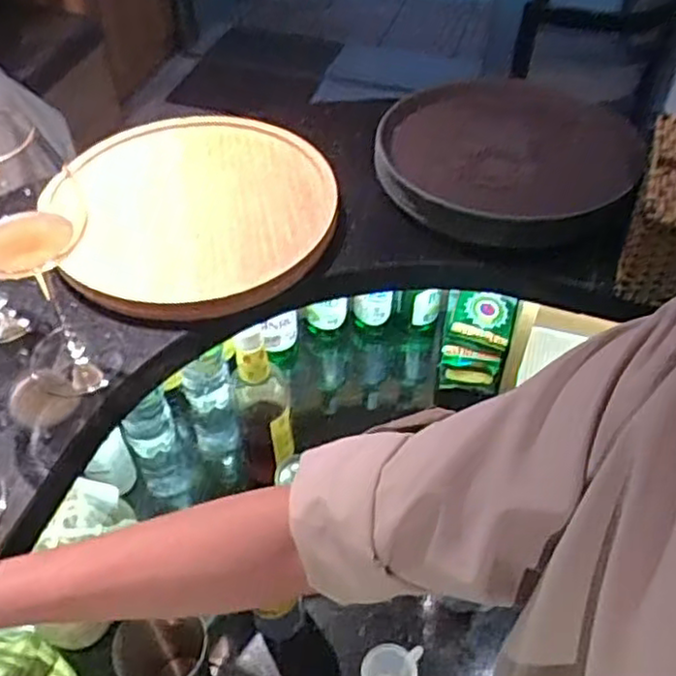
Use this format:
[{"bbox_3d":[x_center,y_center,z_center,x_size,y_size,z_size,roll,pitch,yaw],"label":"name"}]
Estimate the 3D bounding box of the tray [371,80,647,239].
[{"bbox_3d":[0.171,-0.194,0.757,0.273,0.051,0.279,0,49,-1],"label":"tray"}]

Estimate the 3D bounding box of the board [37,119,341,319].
[{"bbox_3d":[-0.144,-0.129,0.709,0.266,0.033,0.276,4,56,-6],"label":"board"}]

